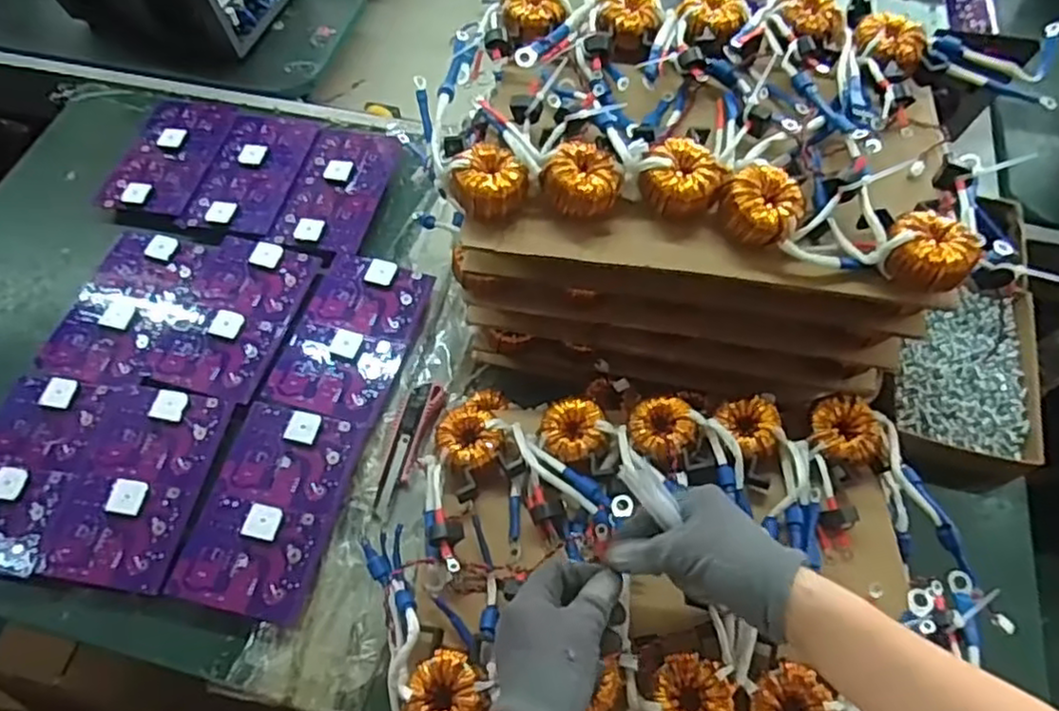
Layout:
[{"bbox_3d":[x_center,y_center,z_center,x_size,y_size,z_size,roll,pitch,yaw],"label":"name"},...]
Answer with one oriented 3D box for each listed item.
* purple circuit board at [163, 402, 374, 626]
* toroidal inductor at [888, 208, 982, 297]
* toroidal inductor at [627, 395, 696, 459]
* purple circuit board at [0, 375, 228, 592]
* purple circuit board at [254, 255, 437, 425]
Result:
[{"bbox_3d":[-0.252,0.145,0.663,0.130,0.021,0.199,13,62,4],"label":"purple circuit board"},{"bbox_3d":[0.302,-0.079,0.510,0.054,0.035,0.056,0,61,1],"label":"toroidal inductor"},{"bbox_3d":[0.116,0.062,0.592,0.052,0.021,0.055,0,61,1],"label":"toroidal inductor"},{"bbox_3d":[-0.453,0.119,0.683,0.248,0.019,0.197,7,61,2],"label":"purple circuit board"},{"bbox_3d":[-0.201,-0.026,0.752,0.131,0.009,0.198,13,62,8],"label":"purple circuit board"}]

